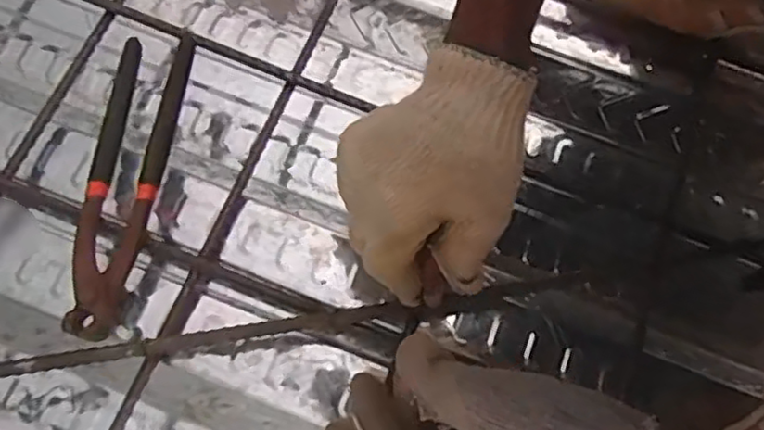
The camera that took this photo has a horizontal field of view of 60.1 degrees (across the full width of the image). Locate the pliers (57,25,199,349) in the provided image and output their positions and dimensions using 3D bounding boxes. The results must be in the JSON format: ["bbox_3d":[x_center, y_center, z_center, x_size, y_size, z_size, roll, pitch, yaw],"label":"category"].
[{"bbox_3d":[-0.169,-0.026,0.441,0.047,0.017,0.217,6,72,-2],"label":"pliers"}]

